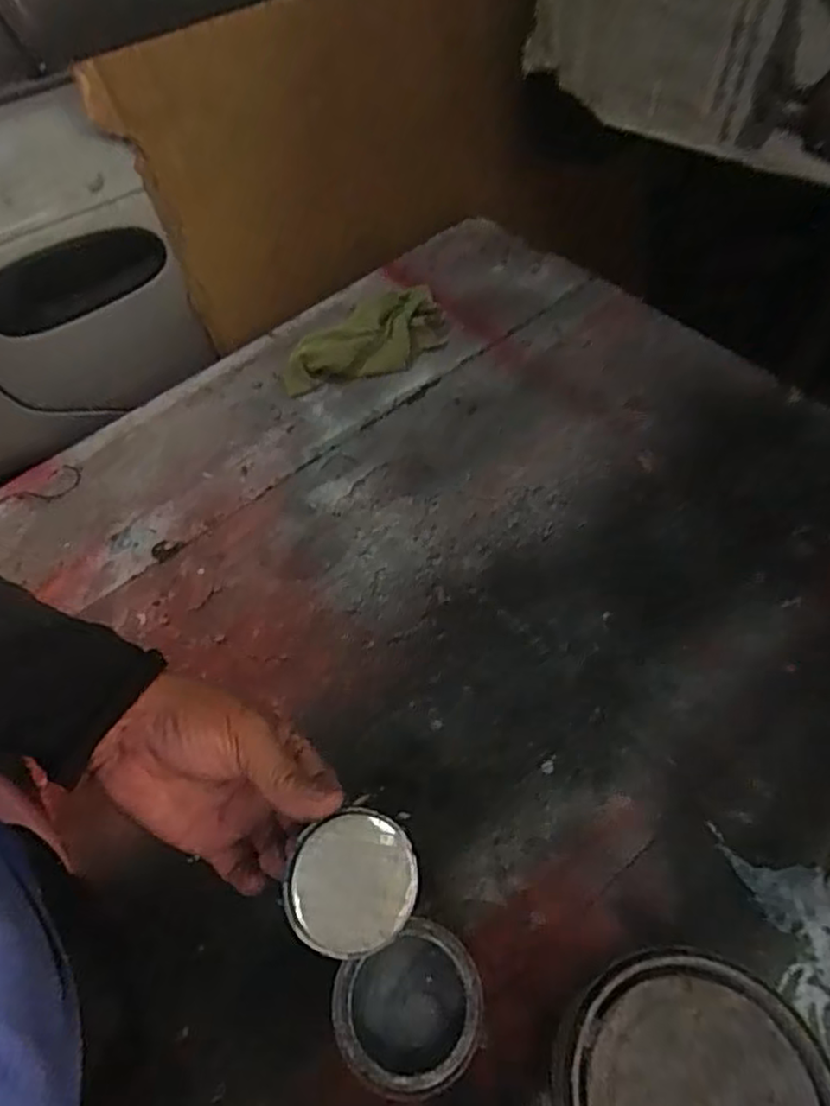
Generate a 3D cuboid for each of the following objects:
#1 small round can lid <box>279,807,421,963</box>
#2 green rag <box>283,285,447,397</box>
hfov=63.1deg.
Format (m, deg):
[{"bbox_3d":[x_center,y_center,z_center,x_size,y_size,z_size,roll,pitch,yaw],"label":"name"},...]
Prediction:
[{"bbox_3d":[-0.028,0.150,0.309,0.060,0.011,0.057,8,65,-18],"label":"small round can lid"},{"bbox_3d":[-0.059,-0.232,0.724,0.177,0.030,0.105,-20,55,-5],"label":"green rag"}]

